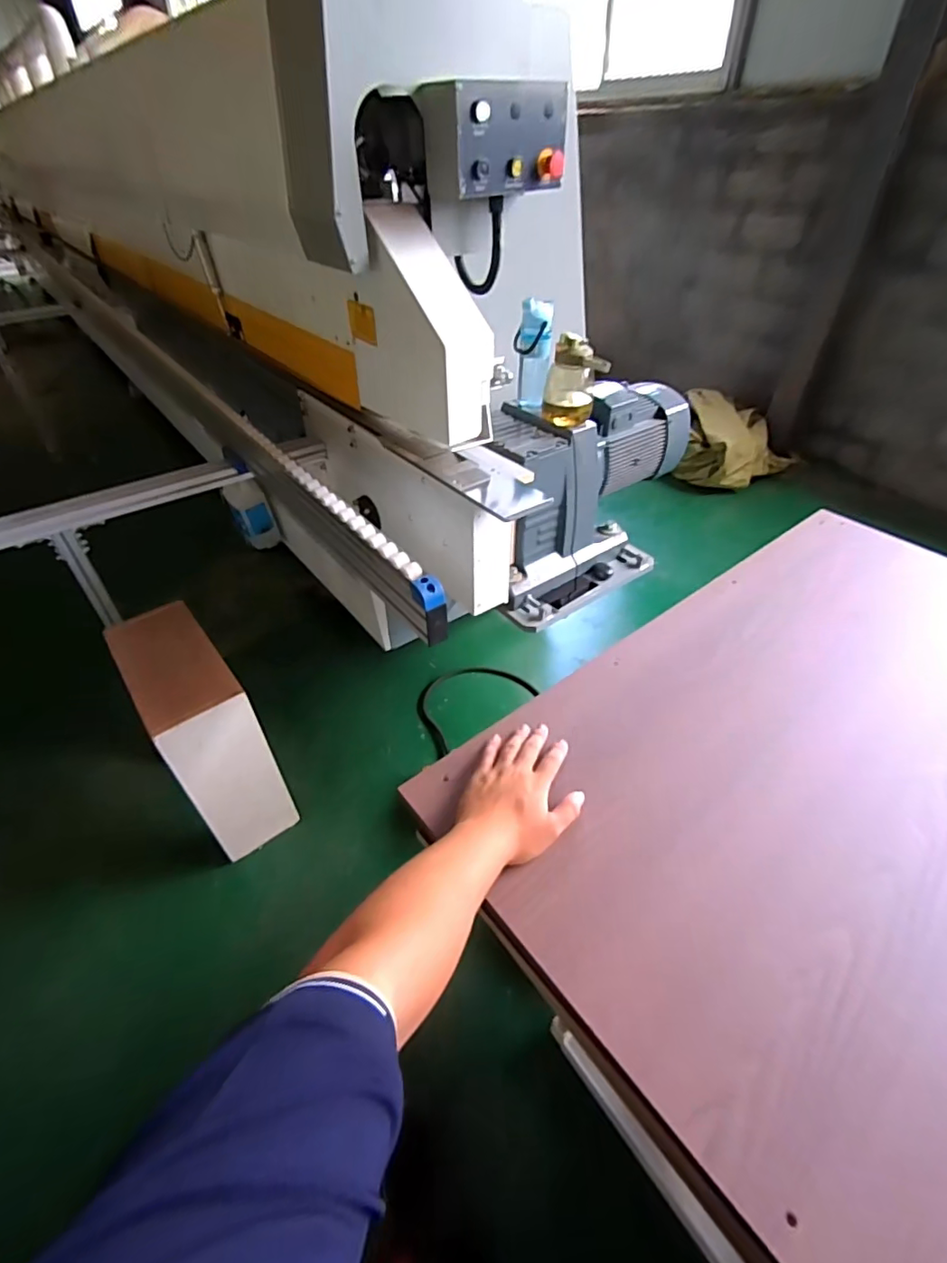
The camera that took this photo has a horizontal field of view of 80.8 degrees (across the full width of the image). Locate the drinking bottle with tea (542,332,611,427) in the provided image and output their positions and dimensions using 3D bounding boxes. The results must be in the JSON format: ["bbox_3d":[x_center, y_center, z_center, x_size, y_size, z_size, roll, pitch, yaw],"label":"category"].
[{"bbox_3d":[0.229,-0.572,1.261,0.115,0.176,0.092,-13,42,-13],"label":"drinking bottle with tea"}]

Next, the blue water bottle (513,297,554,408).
[{"bbox_3d":[0.141,-0.648,1.312,0.086,0.215,0.069,2,41,5],"label":"blue water bottle"}]

